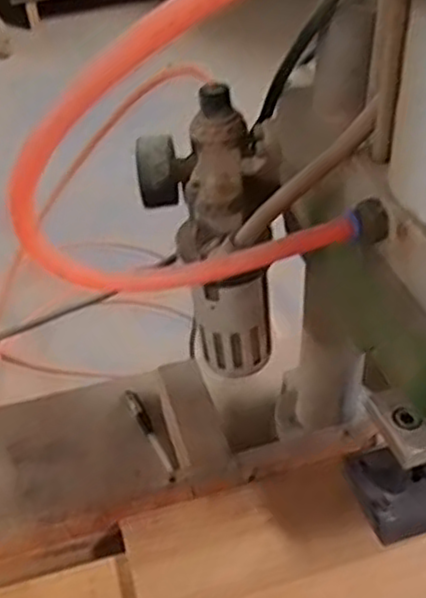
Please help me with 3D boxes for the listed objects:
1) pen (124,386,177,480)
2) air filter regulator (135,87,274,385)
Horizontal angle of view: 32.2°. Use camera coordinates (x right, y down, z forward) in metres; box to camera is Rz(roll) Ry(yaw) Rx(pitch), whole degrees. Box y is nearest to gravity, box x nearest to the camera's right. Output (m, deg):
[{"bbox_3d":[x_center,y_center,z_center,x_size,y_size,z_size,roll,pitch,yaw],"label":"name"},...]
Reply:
[{"bbox_3d":[-0.064,0.140,0.773,0.015,0.015,0.125,-21,44,-18],"label":"pen"},{"bbox_3d":[0.003,-0.036,0.513,0.082,0.164,0.118,-20,43,-17],"label":"air filter regulator"}]

